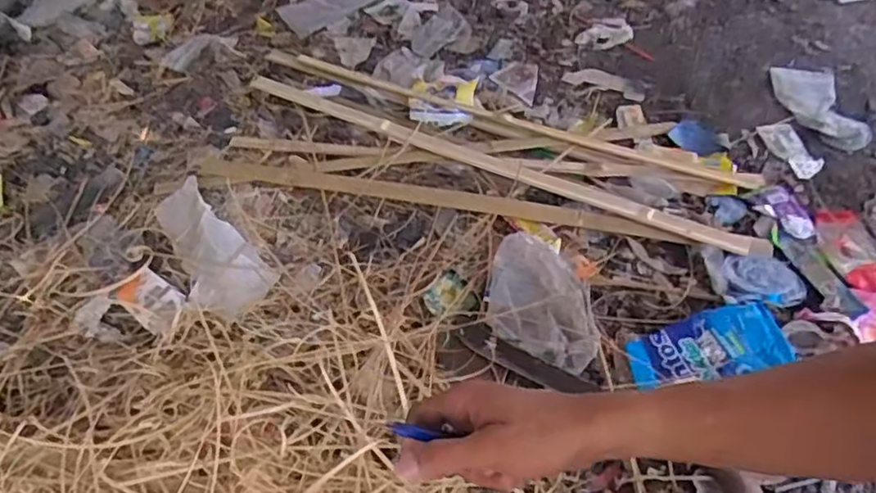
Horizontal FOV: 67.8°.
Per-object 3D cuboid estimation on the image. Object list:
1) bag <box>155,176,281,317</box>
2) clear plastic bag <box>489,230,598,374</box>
[{"bbox_3d":[-0.351,-0.001,0.975,0.113,0.050,0.273,-33,52,-28],"label":"bag"},{"bbox_3d":[0.141,0.067,0.882,0.140,0.070,0.175,0,44,2],"label":"clear plastic bag"}]

